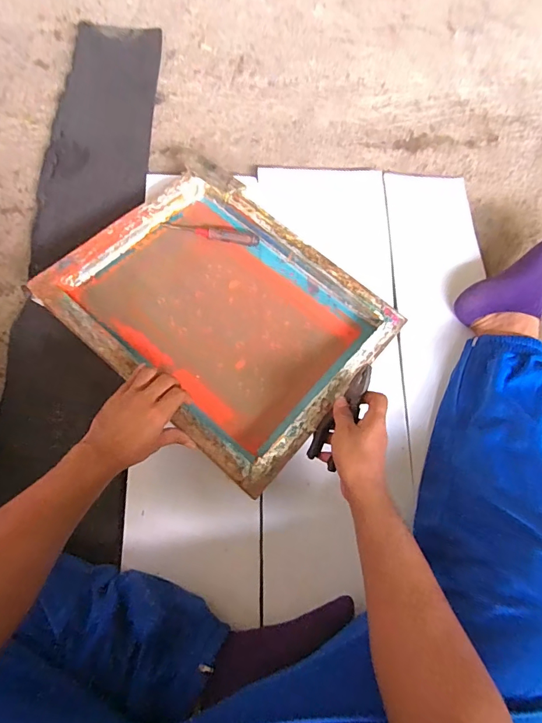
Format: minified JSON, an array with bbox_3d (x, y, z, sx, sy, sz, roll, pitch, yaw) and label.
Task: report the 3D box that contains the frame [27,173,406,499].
[{"bbox_3d":[-0.071,-0.080,0.660,0.449,0.055,0.356,42,72,9],"label":"frame"}]

